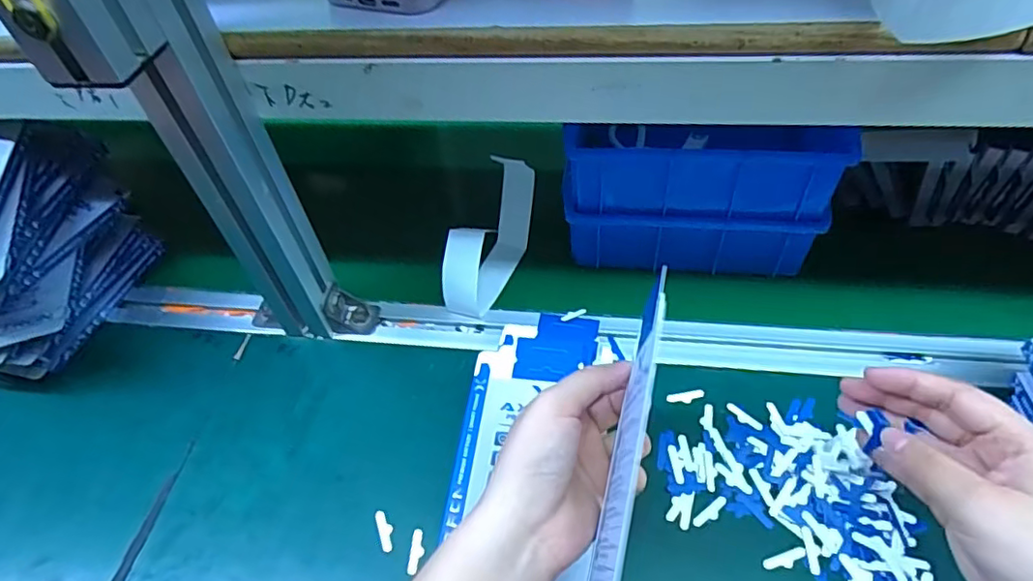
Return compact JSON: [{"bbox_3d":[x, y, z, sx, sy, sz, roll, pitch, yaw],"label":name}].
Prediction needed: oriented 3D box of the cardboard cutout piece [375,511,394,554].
[{"bbox_3d":[-0.085,0.154,0.378,0.010,0.004,0.027,-20,51,-10],"label":"cardboard cutout piece"}]

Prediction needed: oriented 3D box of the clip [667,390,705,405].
[{"bbox_3d":[0.121,0.075,0.420,0.027,0.004,0.009,-8,50,-1],"label":"clip"}]

